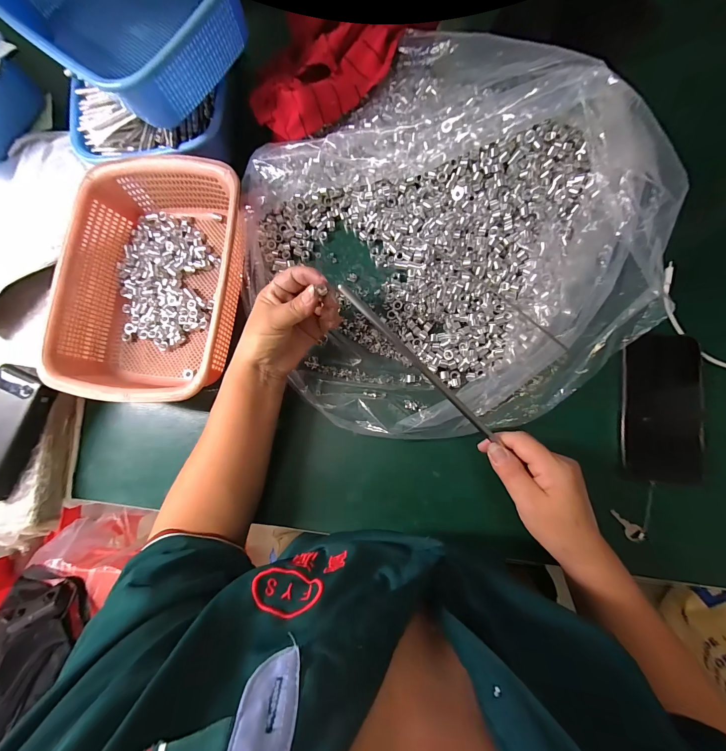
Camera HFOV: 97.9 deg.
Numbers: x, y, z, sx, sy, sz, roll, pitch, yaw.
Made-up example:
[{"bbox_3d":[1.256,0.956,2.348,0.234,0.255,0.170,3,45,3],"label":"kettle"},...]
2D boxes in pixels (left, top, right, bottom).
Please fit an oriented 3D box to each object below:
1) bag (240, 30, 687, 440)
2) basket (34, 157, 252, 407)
[{"bbox_3d":[0.086,-0.157,0.363,0.463,0.094,0.445,-25,83,5],"label":"bag"},{"bbox_3d":[-0.255,-0.117,0.394,0.209,0.076,0.285,6,86,8],"label":"basket"}]

